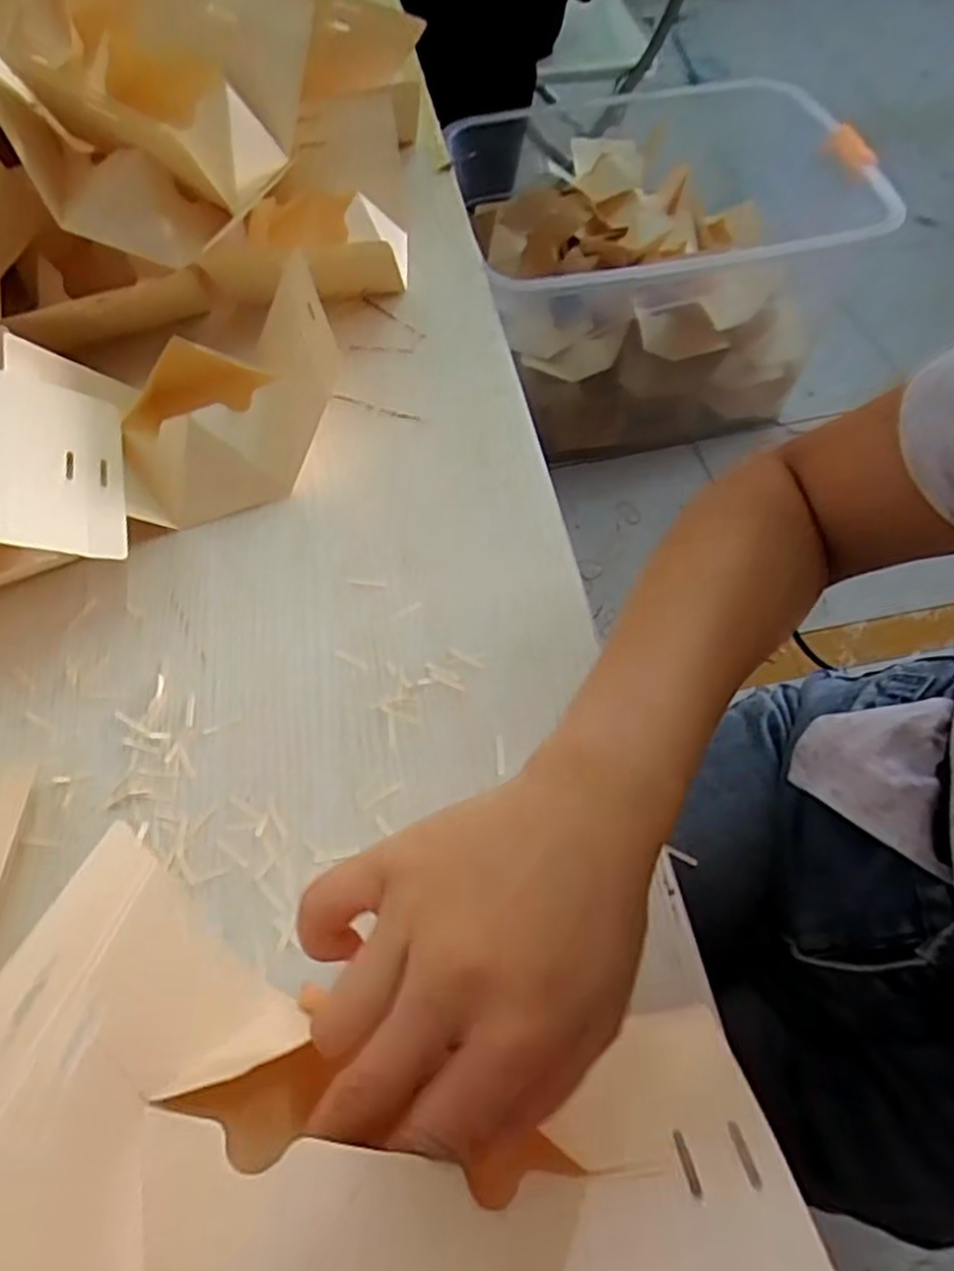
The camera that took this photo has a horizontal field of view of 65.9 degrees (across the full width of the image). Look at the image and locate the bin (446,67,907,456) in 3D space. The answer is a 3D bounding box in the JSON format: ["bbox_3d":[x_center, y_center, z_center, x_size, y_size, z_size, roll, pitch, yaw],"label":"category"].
[{"bbox_3d":[0.313,-0.692,1.375,0.612,0.415,0.570,-10,60,-2],"label":"bin"}]

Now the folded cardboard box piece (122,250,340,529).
[{"bbox_3d":[-0.154,-0.145,0.455,0.142,0.069,0.119,-19,59,-8],"label":"folded cardboard box piece"}]

